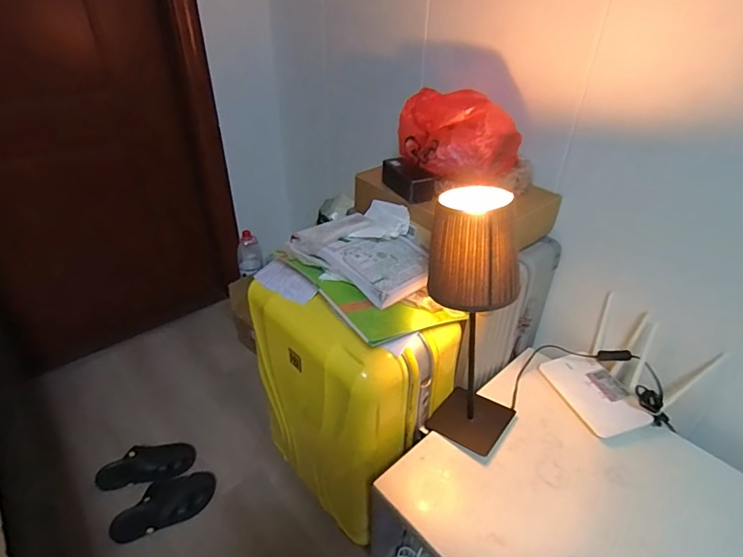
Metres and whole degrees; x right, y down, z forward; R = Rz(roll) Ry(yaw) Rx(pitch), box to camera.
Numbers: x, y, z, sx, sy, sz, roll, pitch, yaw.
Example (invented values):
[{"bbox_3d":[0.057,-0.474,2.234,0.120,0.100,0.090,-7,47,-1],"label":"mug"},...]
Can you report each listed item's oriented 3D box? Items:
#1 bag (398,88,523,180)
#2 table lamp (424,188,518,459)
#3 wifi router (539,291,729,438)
[{"bbox_3d":[0.171,-0.295,0.878,0.226,0.130,0.170,7,36,7],"label":"bag"},{"bbox_3d":[0.178,0.085,0.752,0.169,0.460,0.121,23,40,27],"label":"table lamp"},{"bbox_3d":[0.496,0.171,0.886,0.193,0.175,0.209,-15,39,-22],"label":"wifi router"}]

